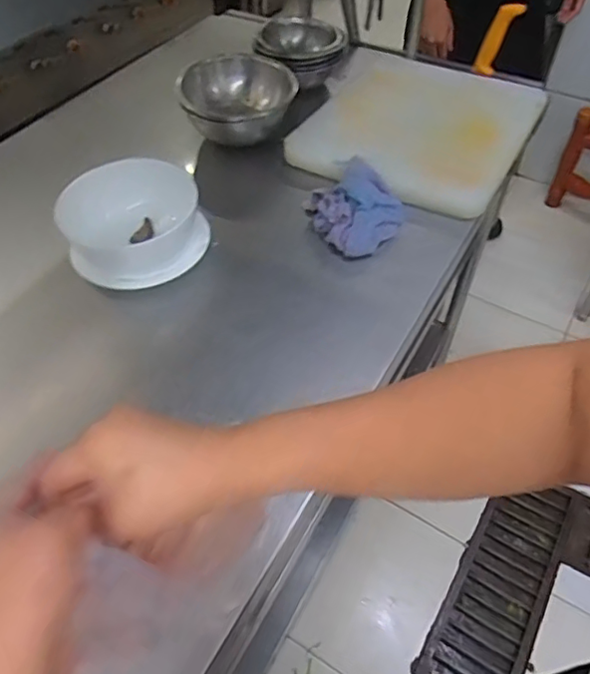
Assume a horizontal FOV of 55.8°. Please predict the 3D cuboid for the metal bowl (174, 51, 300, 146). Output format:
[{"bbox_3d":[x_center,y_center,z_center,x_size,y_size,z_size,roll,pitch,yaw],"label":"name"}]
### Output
[{"bbox_3d":[-0.090,-0.400,0.942,0.181,0.111,0.164,5,51,5],"label":"metal bowl"}]

